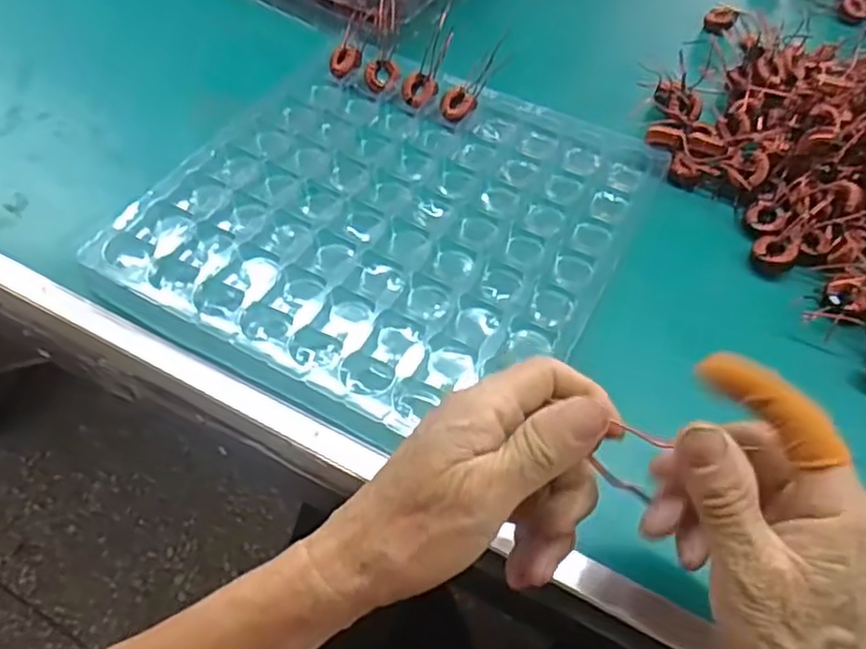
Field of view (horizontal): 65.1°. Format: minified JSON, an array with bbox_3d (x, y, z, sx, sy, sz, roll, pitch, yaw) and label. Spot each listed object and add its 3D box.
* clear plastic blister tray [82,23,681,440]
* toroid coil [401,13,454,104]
[{"bbox_3d":[-0.025,-0.078,0.452,0.288,0.028,0.281,27,58,16],"label":"clear plastic blister tray"},{"bbox_3d":[0.003,-0.218,0.535,0.026,0.016,0.118,15,56,8],"label":"toroid coil"}]

